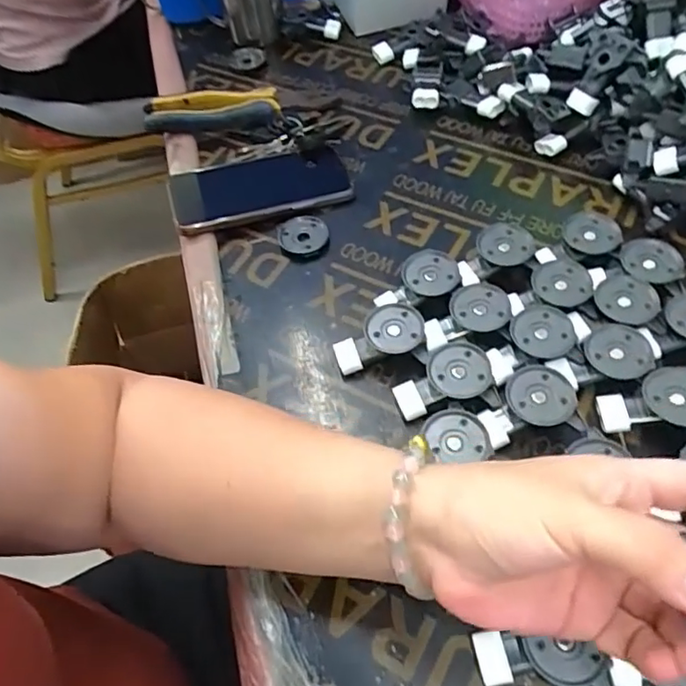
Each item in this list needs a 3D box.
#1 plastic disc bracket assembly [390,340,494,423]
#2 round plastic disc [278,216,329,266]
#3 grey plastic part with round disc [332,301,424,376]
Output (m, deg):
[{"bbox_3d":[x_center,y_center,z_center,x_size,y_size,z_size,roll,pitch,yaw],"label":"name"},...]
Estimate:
[{"bbox_3d":[0.069,0.027,0.402,0.065,0.026,0.043,-8,55,-1],"label":"plastic disc bracket assembly"},{"bbox_3d":[-0.034,-0.090,0.500,0.043,0.014,0.045,-2,55,3],"label":"round plastic disc"},{"bbox_3d":[0.026,-0.004,0.425,0.065,0.027,0.038,-12,56,-4],"label":"grey plastic part with round disc"}]

